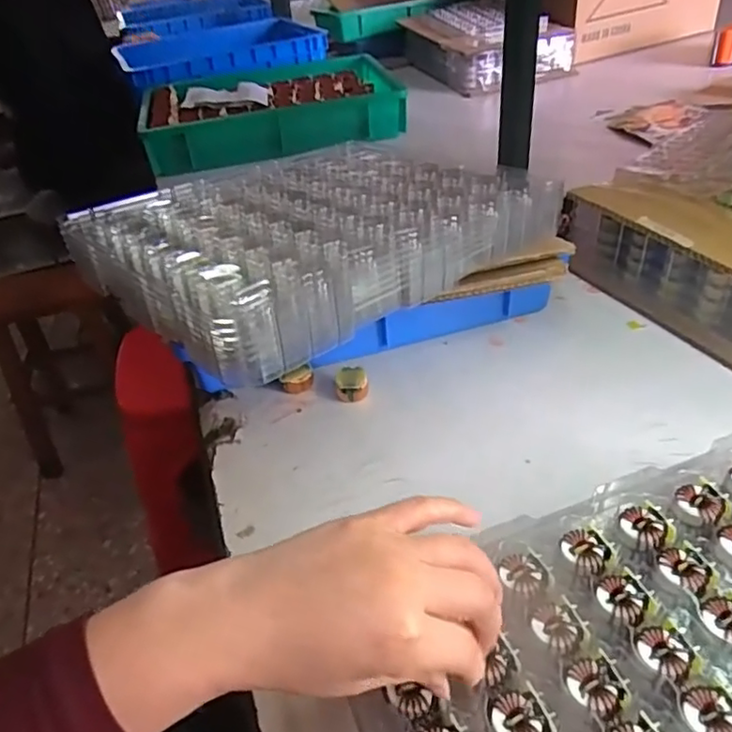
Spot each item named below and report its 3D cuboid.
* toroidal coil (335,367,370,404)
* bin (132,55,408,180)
[{"bbox_3d":[-0.012,0.016,0.531,0.027,0.020,0.024,-2,39,6],"label":"toroidal coil"},{"bbox_3d":[-0.174,-0.472,1.102,0.429,0.076,0.324,-14,39,-8],"label":"bin"}]

